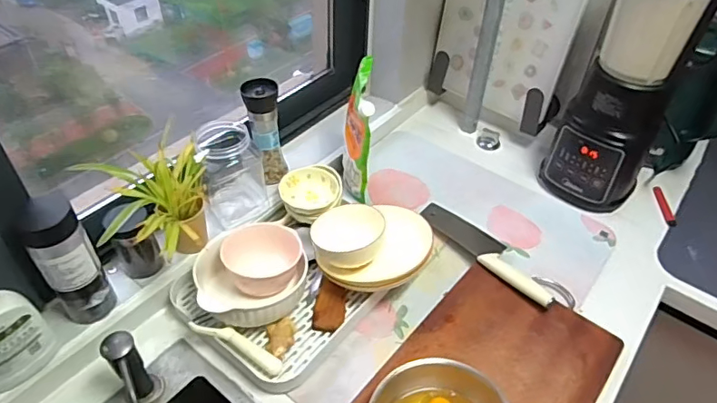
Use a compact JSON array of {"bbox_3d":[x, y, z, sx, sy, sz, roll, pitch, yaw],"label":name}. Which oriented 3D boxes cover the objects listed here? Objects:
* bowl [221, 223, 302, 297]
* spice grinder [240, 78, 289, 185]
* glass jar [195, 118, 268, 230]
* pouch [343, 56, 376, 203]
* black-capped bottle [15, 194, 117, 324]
[{"bbox_3d":[-0.142,0.087,0.776,0.114,0.059,0.112,-11,45,-14],"label":"bowl"},{"bbox_3d":[-0.156,-0.111,0.880,0.060,0.182,0.056,-8,45,-10],"label":"spice grinder"},{"bbox_3d":[-0.204,-0.040,0.851,0.096,0.155,0.115,-13,46,-15],"label":"glass jar"},{"bbox_3d":[-0.002,-0.117,0.909,0.048,0.217,0.135,0,44,-3],"label":"pouch"},{"bbox_3d":[-0.374,0.078,0.671,0.067,0.178,0.065,-30,52,-29],"label":"black-capped bottle"}]

